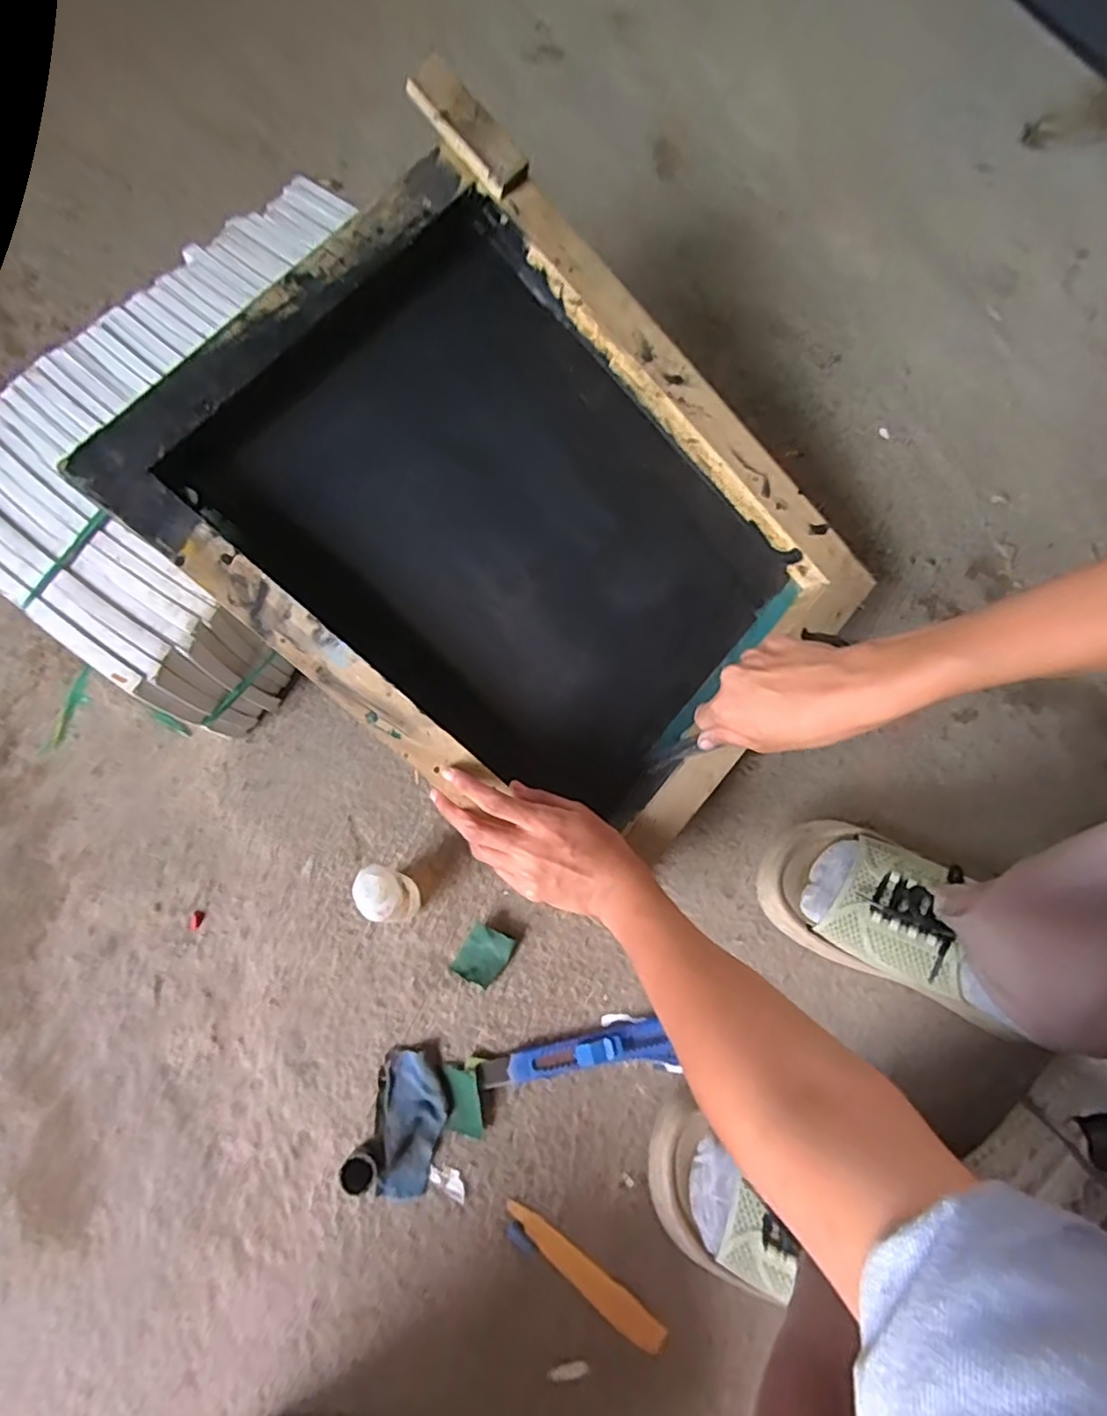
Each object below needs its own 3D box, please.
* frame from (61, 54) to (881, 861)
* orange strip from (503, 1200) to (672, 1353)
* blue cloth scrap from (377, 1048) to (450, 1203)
[{"bbox_3d":[-0.018,-0.130,0.485,0.467,0.062,0.367,43,80,-14],"label":"frame"},{"bbox_3d":[0.020,0.385,0.428,0.125,0.004,0.021,34,76,10],"label":"orange strip"},{"bbox_3d":[-0.100,0.300,0.458,0.045,0.011,0.093,-2,73,0],"label":"blue cloth scrap"}]

